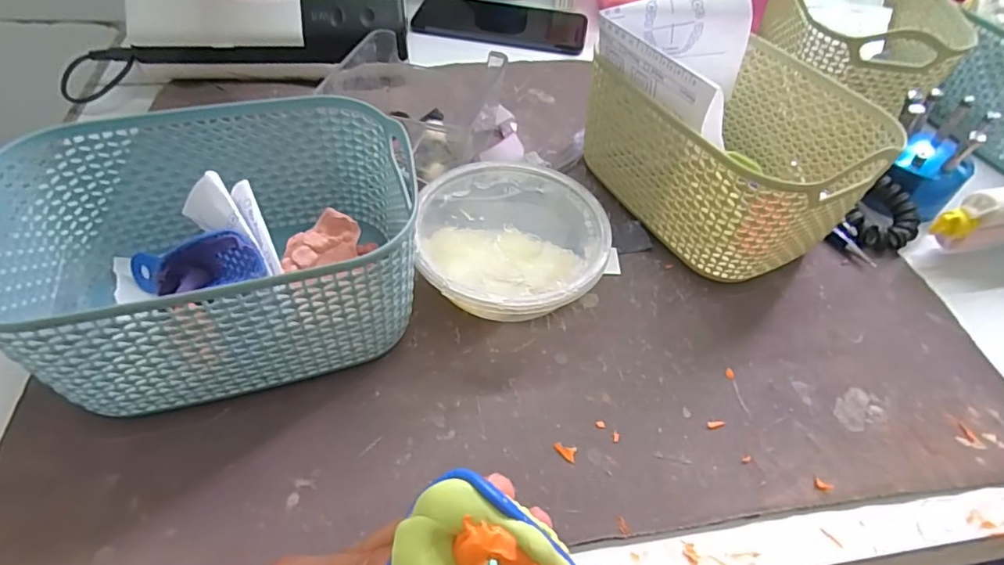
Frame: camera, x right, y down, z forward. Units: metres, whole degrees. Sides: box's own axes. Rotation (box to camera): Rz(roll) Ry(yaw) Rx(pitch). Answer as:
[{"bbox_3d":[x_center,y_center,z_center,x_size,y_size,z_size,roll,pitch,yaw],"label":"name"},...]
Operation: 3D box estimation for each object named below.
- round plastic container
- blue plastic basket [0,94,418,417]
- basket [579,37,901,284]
[{"bbox_3d":[0.005,-0.018,0.296,0.096,0.040,0.103,3,49,-3],"label":"round plastic container"},{"bbox_3d":[-0.128,-0.011,0.254,0.163,0.084,0.119,-13,51,-16],"label":"blue plastic basket"},{"bbox_3d":[0.138,-0.079,0.332,0.117,0.074,0.140,-20,55,-21],"label":"basket"}]

